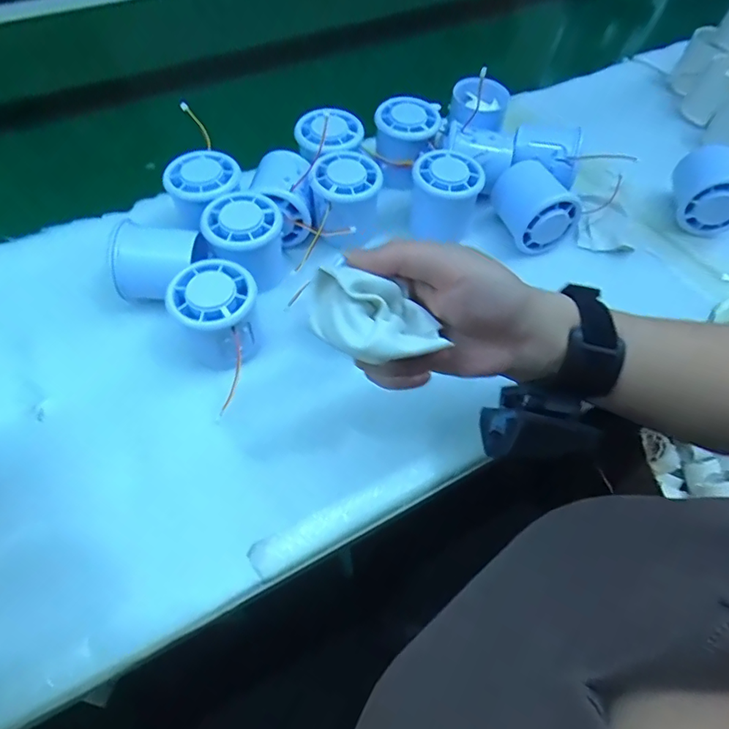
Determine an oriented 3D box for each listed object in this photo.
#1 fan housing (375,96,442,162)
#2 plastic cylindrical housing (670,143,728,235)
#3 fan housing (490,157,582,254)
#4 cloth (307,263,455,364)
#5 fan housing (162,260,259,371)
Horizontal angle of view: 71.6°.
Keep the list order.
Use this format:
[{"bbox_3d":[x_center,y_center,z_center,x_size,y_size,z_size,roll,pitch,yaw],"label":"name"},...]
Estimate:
[{"bbox_3d":[0.036,-0.203,0.442,0.055,0.034,0.054,11,58,4],"label":"fan housing"},{"bbox_3d":[0.308,-0.157,0.446,0.056,0.048,0.068,15,58,6],"label":"plastic cylindrical housing"},{"bbox_3d":[0.143,-0.137,0.421,0.049,0.046,0.066,-13,60,-11],"label":"fan housing"},{"bbox_3d":[0.005,-0.019,0.229,0.060,0.028,0.039,3,58,-1],"label":"cloth"},{"bbox_3d":[-0.098,-0.033,0.340,0.052,0.046,0.058,-10,59,-9],"label":"fan housing"}]

